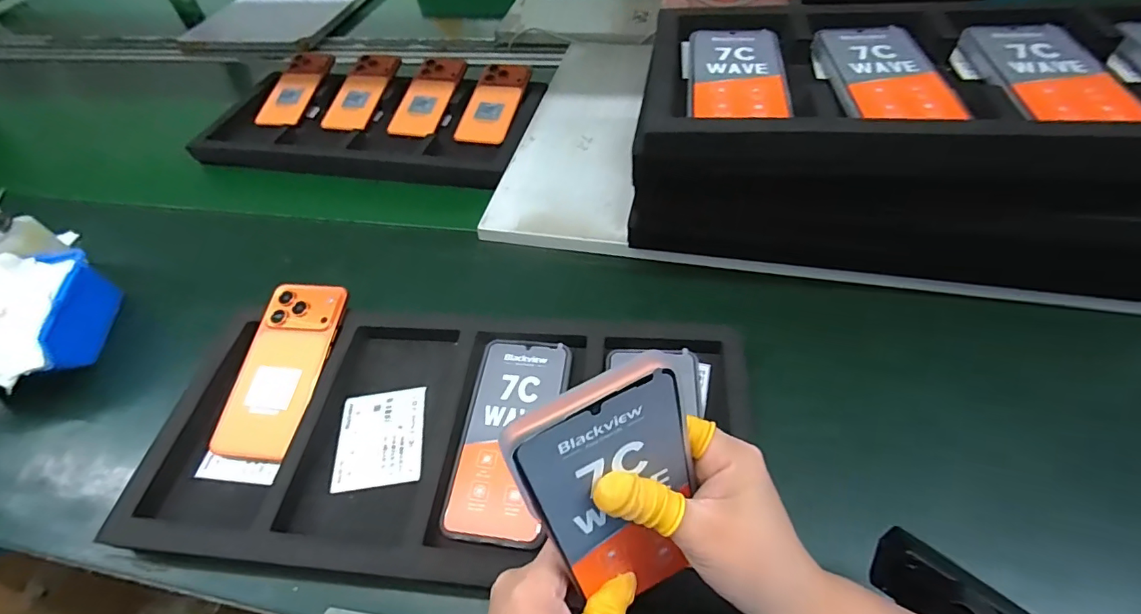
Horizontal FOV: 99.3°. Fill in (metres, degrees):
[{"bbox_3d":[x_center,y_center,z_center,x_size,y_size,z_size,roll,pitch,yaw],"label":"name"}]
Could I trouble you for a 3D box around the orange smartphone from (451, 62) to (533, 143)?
[{"bbox_3d":[-0.110,-0.299,0.703,0.076,0.009,0.161,10,65,13],"label":"orange smartphone"}]

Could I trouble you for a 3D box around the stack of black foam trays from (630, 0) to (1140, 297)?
[{"bbox_3d":[0.315,-0.148,0.422,0.494,0.131,0.223,7,52,11],"label":"stack of black foam trays"}]

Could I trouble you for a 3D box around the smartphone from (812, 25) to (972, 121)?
[{"bbox_3d":[0.253,-0.191,0.395,0.078,0.009,0.156,2,52,7],"label":"smartphone"}]

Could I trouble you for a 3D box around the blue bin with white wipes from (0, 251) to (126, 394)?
[{"bbox_3d":[-0.548,0.018,0.479,0.113,0.107,0.145,-12,51,-5],"label":"blue bin with white wipes"}]

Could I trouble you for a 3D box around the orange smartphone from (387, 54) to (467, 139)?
[{"bbox_3d":[-0.212,-0.319,0.727,0.078,0.006,0.159,10,69,8],"label":"orange smartphone"}]

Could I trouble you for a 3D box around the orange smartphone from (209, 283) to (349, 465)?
[{"bbox_3d":[-0.261,0.053,0.438,0.078,0.011,0.163,5,64,9],"label":"orange smartphone"}]

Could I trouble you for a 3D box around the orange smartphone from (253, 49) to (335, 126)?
[{"bbox_3d":[-0.437,-0.349,0.773,0.079,0.013,0.163,8,66,11],"label":"orange smartphone"}]

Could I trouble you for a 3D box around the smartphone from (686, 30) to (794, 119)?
[{"bbox_3d":[0.142,-0.202,0.414,0.078,0.005,0.148,5,52,9],"label":"smartphone"}]

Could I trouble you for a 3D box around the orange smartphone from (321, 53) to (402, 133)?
[{"bbox_3d":[-0.324,-0.331,0.747,0.072,0.010,0.149,13,70,5],"label":"orange smartphone"}]

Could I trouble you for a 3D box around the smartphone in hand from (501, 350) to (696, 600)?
[{"bbox_3d":[0.022,0.093,0.233,0.077,0.156,0.010,-22,36,-12],"label":"smartphone in hand"}]

